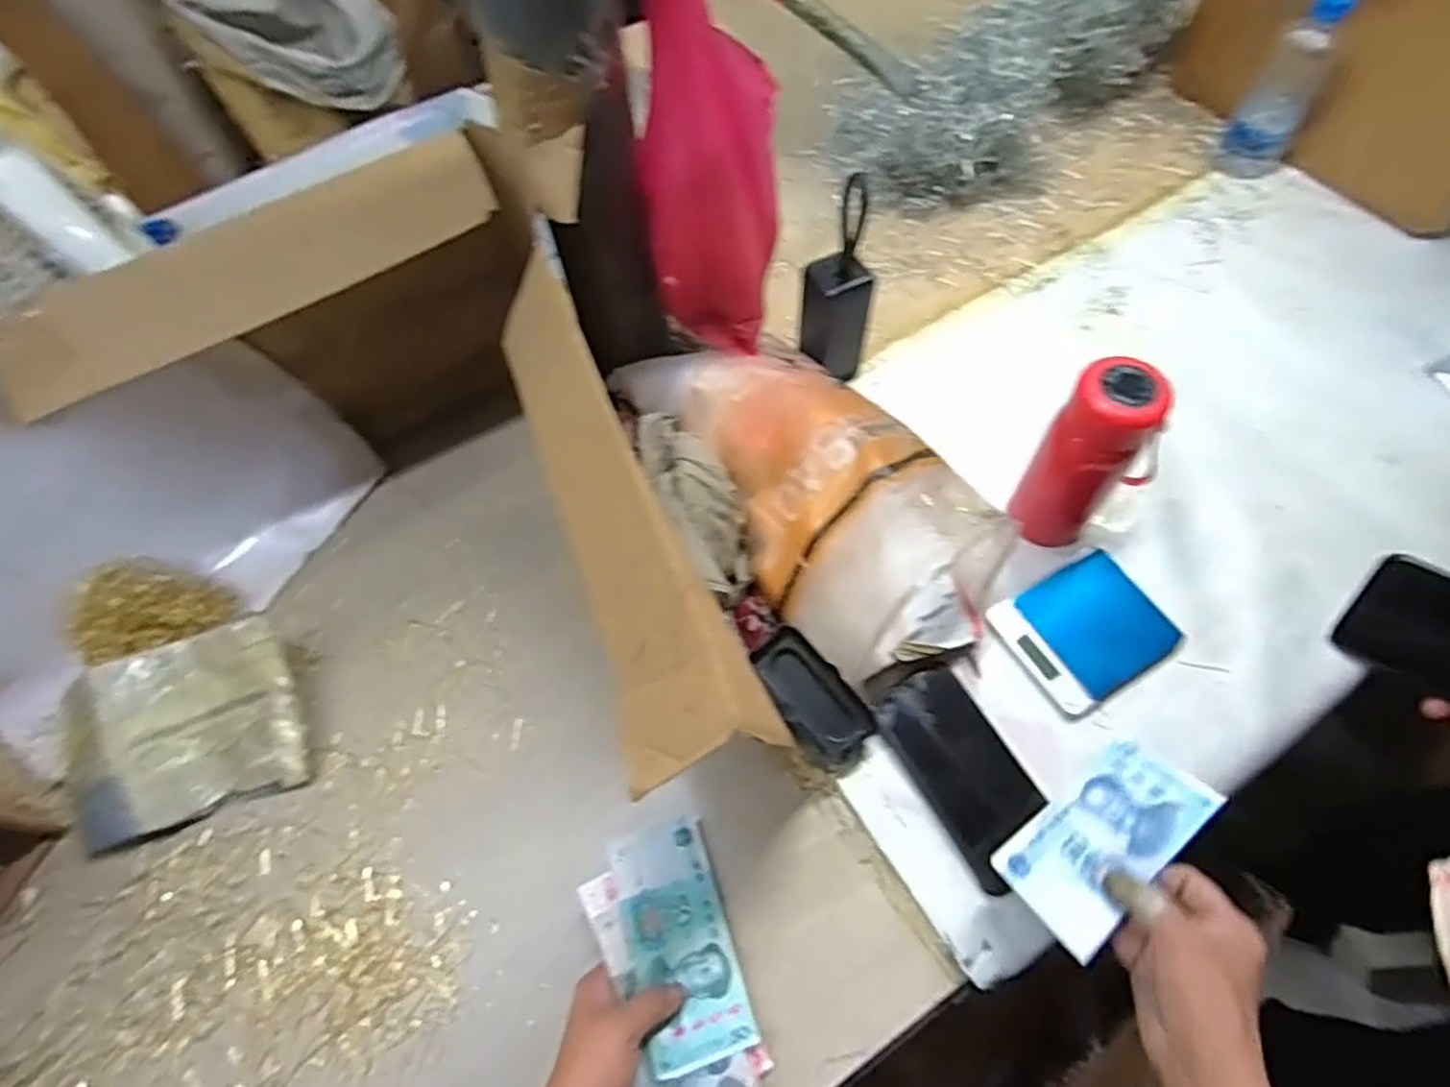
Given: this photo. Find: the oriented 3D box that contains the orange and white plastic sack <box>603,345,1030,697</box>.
[{"bbox_3d":[0.067,-0.039,0.624,0.172,0.138,0.329,-42,67,-18],"label":"orange and white plastic sack"}]

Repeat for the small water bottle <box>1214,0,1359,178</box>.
[{"bbox_3d":[0.625,-0.509,0.812,0.073,0.173,0.060,31,67,18],"label":"small water bottle"}]

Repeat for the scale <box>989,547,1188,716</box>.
[{"bbox_3d":[0.302,0.071,0.611,0.129,0.019,0.103,-28,64,-12],"label":"scale"}]

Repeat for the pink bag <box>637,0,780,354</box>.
[{"bbox_3d":[-0.011,-0.289,0.545,0.088,0.268,0.123,9,62,8],"label":"pink bag"}]

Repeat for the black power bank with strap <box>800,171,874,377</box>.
[{"bbox_3d":[0.102,-0.215,0.694,0.061,0.141,0.043,-22,62,-9],"label":"black power bank with strap"}]

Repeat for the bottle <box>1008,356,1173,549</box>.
[{"bbox_3d":[0.296,-0.063,0.595,0.081,0.179,0.064,35,68,20],"label":"bottle"}]

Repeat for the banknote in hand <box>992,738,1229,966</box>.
[{"bbox_3d":[0.244,0.189,0.470,0.140,0.017,0.070,-36,48,-18],"label":"banknote in hand"}]

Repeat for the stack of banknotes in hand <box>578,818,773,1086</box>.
[{"bbox_3d":[-0.034,0.290,0.496,0.087,0.031,0.179,-16,64,-6],"label":"stack of banknotes in hand"}]

